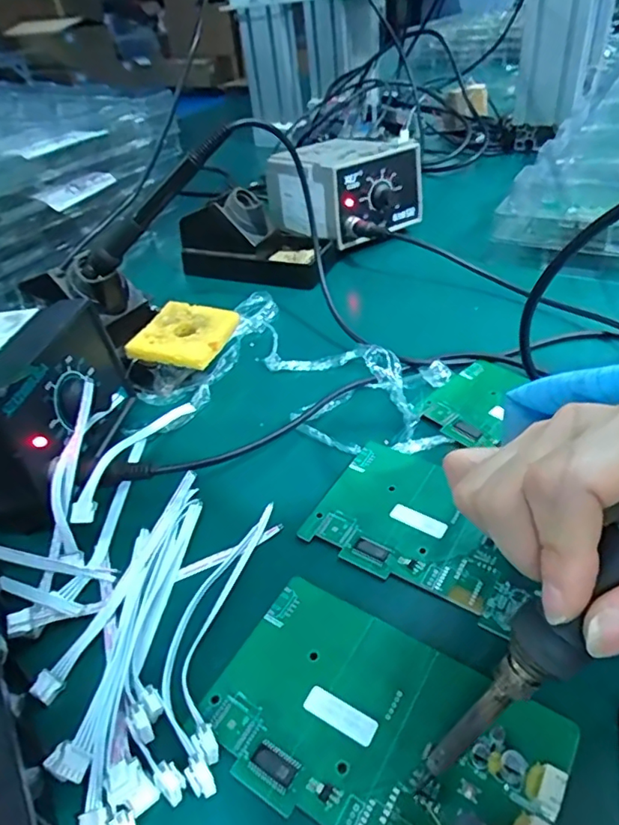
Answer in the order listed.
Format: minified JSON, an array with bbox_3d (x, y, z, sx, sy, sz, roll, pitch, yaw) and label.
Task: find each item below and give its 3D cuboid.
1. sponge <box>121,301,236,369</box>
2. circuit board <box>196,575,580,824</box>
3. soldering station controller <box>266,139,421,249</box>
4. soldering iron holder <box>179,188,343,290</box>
[{"bbox_3d":[-0.093,-0.060,0.406,0.063,0.007,0.067,14,46,14],"label":"sponge"},{"bbox_3d":[0.024,0.119,0.209,0.129,0.013,0.079,21,45,29],"label":"circuit board"},{"bbox_3d":[0.034,-0.249,0.604,0.119,0.087,0.144,-29,44,-26],"label":"soldering station controller"},{"bbox_3d":[-0.051,-0.180,0.549,0.151,0.068,0.081,16,43,25],"label":"soldering iron holder"}]

